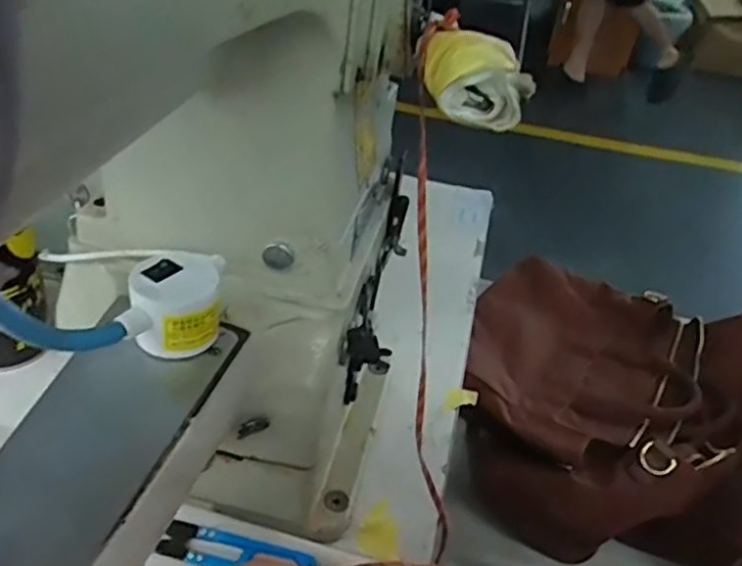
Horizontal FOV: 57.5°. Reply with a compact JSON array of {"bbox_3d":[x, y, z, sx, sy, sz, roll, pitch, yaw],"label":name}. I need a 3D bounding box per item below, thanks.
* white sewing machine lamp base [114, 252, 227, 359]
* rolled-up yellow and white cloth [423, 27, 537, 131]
[{"bbox_3d":[-0.084,0.007,0.291,0.038,0.031,0.042,1,38,-9],"label":"white sewing machine lamp base"},{"bbox_3d":[0.043,-0.085,0.270,0.043,0.028,0.041,10,38,3],"label":"rolled-up yellow and white cloth"}]

